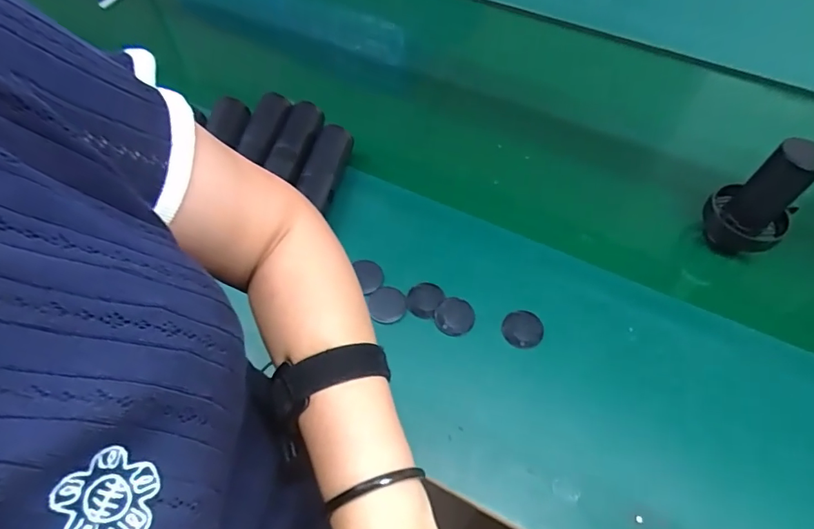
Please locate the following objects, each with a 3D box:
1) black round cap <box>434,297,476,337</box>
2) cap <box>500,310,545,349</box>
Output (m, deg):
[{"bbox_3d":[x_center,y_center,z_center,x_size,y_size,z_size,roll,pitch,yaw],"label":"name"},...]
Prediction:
[{"bbox_3d":[0.062,0.068,0.638,0.049,0.009,0.048,-1,59,1],"label":"black round cap"},{"bbox_3d":[0.147,0.082,0.630,0.049,0.008,0.049,-1,59,1],"label":"cap"}]

